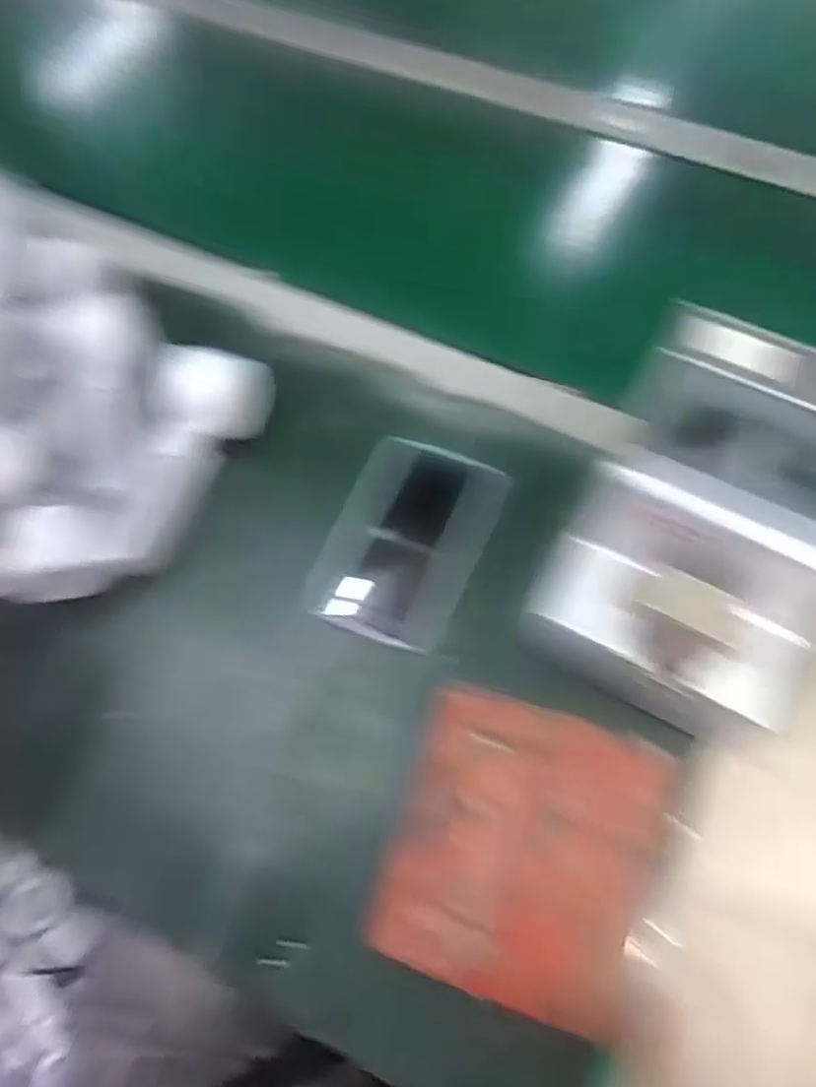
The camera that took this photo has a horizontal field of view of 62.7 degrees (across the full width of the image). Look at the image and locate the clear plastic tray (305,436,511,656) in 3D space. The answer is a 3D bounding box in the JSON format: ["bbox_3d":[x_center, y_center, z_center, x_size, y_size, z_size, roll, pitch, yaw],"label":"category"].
[{"bbox_3d":[-0.001,-0.002,0.464,0.100,0.030,0.139,21,68,11],"label":"clear plastic tray"}]

